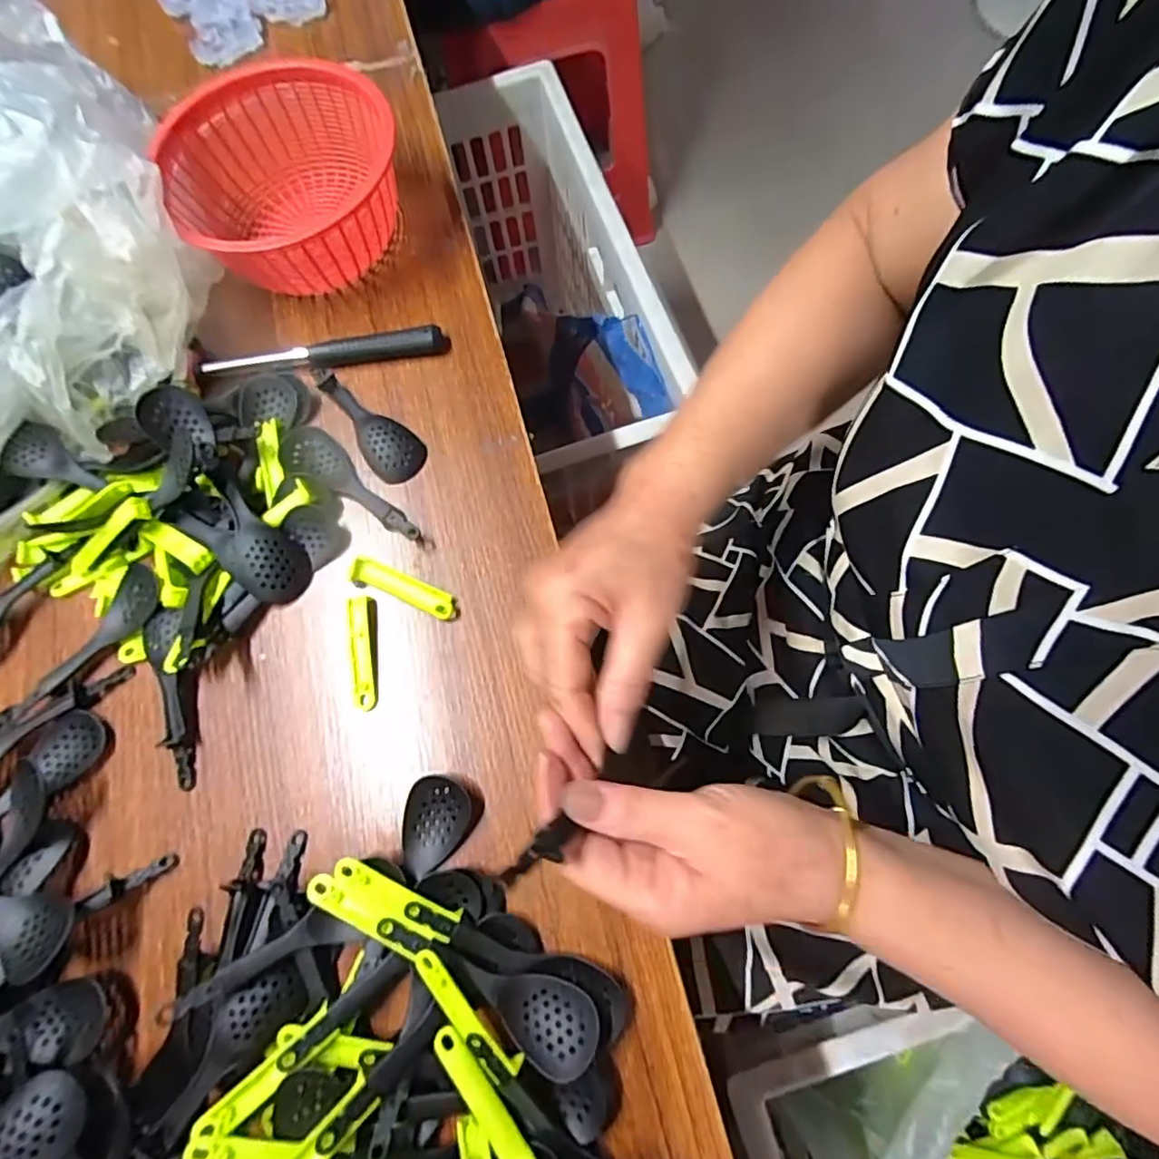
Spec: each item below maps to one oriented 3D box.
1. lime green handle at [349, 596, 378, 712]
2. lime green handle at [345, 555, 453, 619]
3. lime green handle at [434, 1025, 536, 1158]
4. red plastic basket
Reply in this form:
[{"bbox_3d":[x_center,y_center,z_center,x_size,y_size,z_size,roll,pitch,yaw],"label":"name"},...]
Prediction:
[{"bbox_3d":[-0.145,0.049,0.393,0.018,0.006,0.075,-7,73,0],"label":"lime green handle"},{"bbox_3d":[-0.122,0.005,0.401,0.078,0.009,0.018,21,75,9],"label":"lime green handle"},{"bbox_3d":[-0.051,0.271,0.303,0.018,0.014,0.075,-38,75,-9],"label":"lime green handle"},{"bbox_3d":[-0.225,-0.306,0.458,0.164,0.073,0.168,-1,73,2],"label":"red plastic basket"}]

